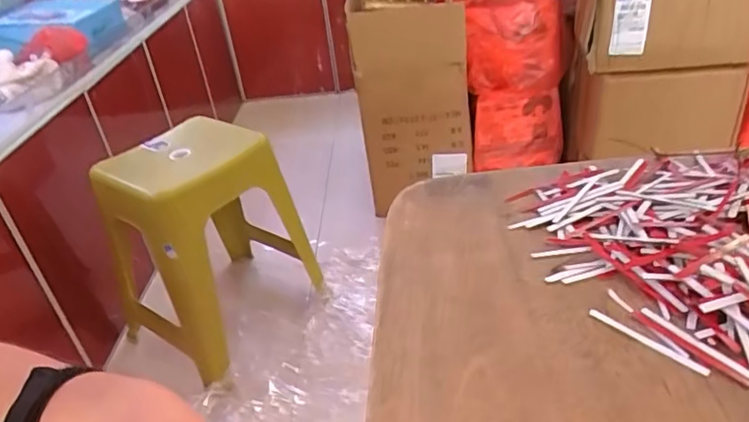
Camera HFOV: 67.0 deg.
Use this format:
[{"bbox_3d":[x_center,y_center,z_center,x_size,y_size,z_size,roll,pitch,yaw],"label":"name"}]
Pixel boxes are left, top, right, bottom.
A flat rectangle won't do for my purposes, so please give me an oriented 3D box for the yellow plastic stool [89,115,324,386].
[{"bbox_3d":[-0.395,0.027,1.308,0.366,0.436,0.365,19,41,33],"label":"yellow plastic stool"}]

